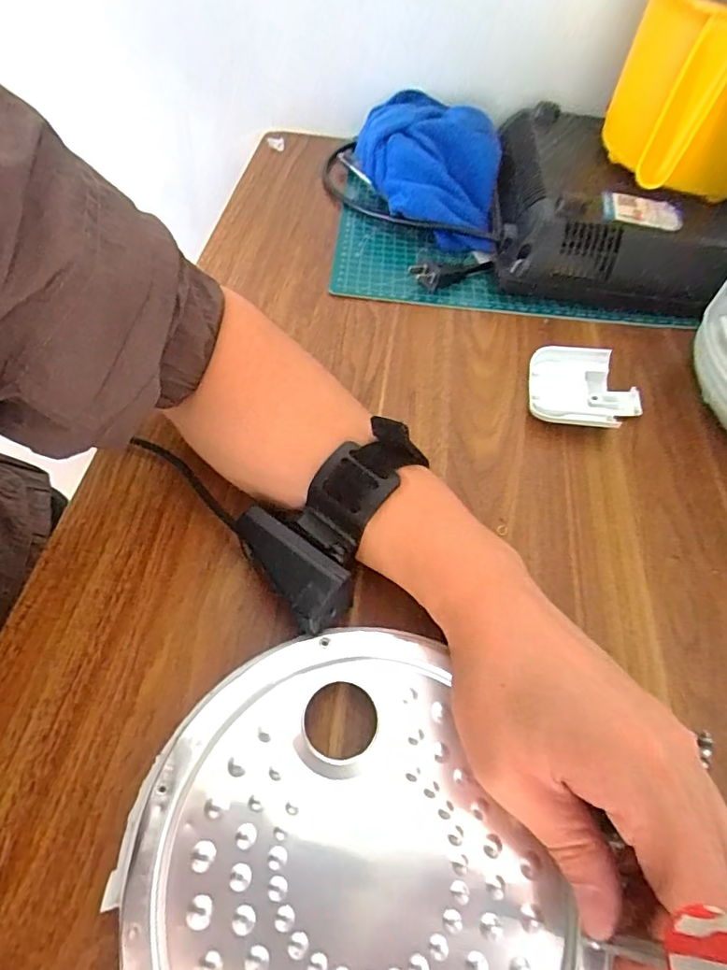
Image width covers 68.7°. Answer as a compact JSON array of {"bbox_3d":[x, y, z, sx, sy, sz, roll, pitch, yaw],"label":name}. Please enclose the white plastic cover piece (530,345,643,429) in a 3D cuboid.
[{"bbox_3d":[0.160,-0.070,0.387,0.077,0.016,0.070,9,55,2],"label":"white plastic cover piece"}]

